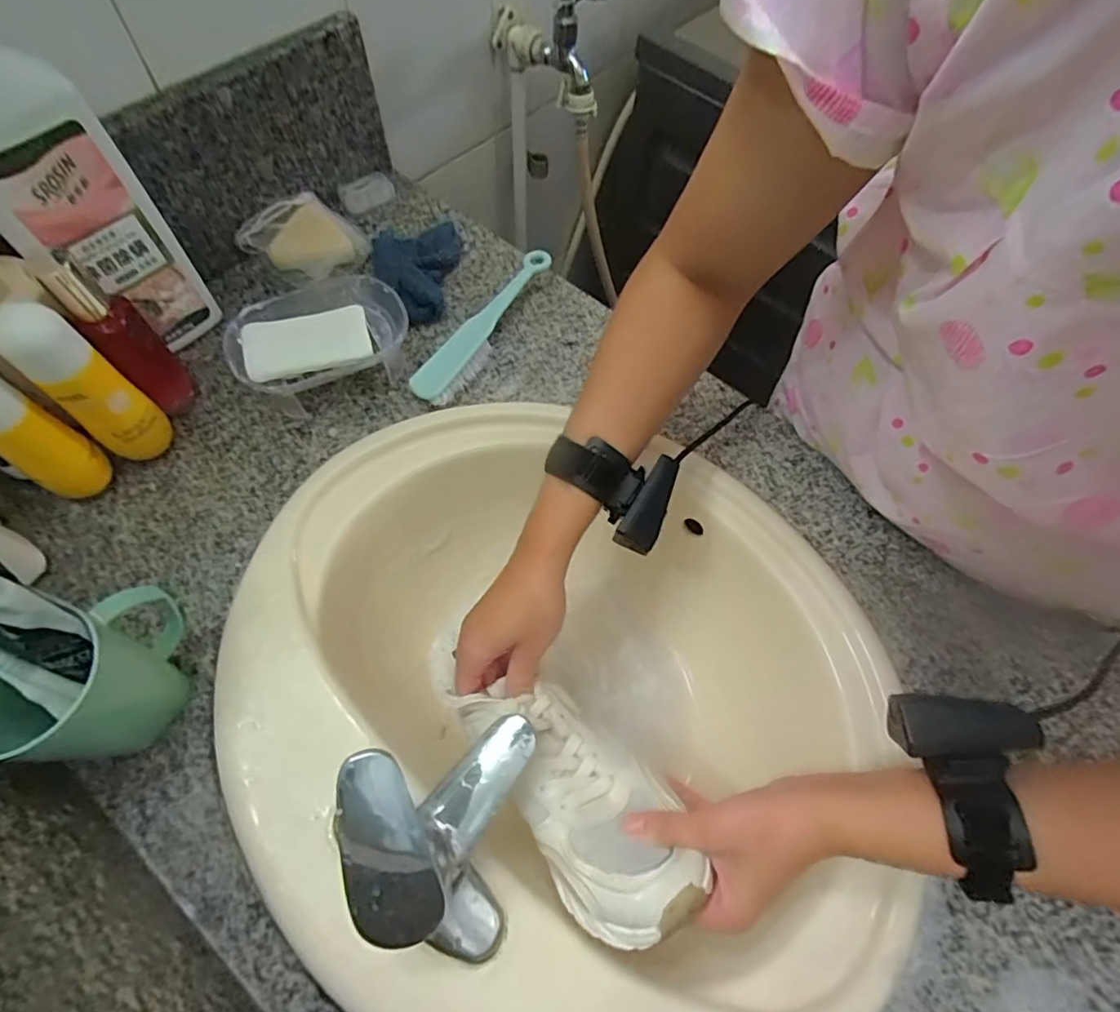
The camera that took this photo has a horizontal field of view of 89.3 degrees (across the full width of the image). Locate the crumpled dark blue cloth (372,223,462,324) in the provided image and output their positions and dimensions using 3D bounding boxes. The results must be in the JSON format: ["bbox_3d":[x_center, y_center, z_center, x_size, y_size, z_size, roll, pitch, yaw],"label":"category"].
[{"bbox_3d":[-0.147,-0.249,0.589,0.091,0.033,0.135,-8,65,-8],"label":"crumpled dark blue cloth"}]

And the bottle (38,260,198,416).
[{"bbox_3d":[-0.354,-0.137,0.465,0.044,0.149,0.053,-38,68,-22],"label":"bottle"}]

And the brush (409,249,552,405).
[{"bbox_3d":[-0.076,-0.182,0.563,0.045,0.034,0.201,25,61,11],"label":"brush"}]

